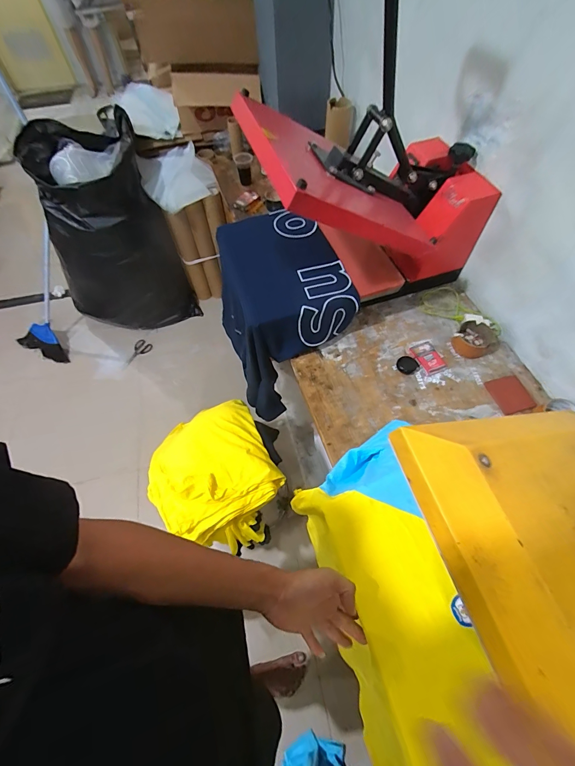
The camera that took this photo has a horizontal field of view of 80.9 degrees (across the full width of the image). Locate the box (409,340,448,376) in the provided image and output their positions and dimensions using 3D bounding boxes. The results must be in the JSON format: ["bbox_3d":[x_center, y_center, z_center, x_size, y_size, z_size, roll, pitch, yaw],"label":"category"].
[{"bbox_3d":[0.348,-0.063,0.835,0.070,0.013,0.086,-19,62,-8],"label":"box"}]

